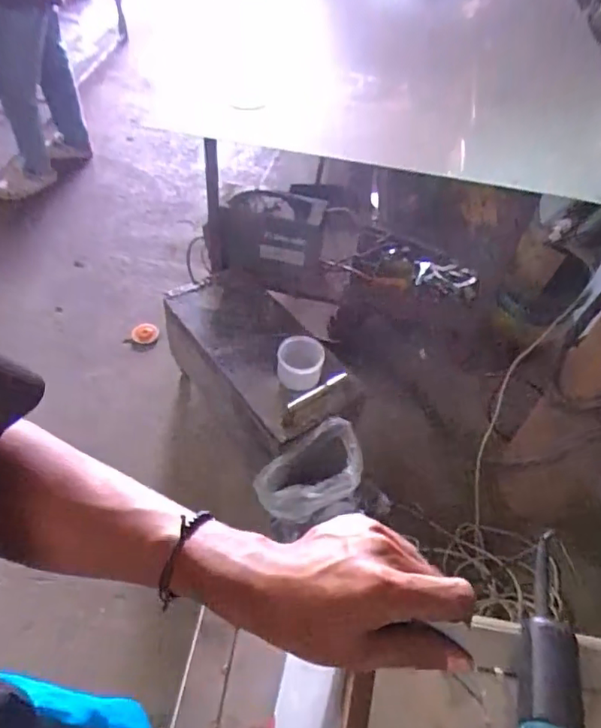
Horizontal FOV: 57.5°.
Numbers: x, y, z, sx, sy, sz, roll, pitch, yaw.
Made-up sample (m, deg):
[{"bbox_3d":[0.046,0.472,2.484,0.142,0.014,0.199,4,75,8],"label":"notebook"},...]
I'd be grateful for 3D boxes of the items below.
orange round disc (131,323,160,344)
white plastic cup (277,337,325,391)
[{"bbox_3d":[-0.539,-0.106,1.911,0.104,0.069,0.020,-1,7,8],"label":"orange round disc"},{"bbox_3d":[-0.002,-0.003,1.373,0.111,0.084,0.106,3,49,-3],"label":"white plastic cup"}]

